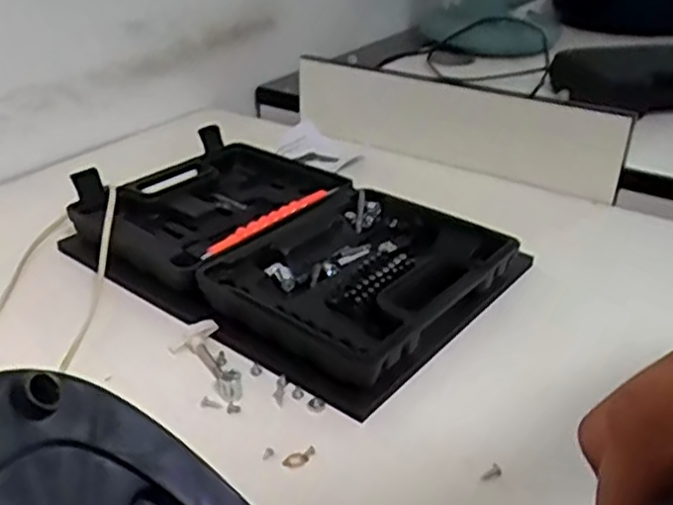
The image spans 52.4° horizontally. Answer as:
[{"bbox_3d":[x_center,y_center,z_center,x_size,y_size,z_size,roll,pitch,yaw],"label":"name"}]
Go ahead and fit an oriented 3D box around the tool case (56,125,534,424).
[{"bbox_3d":[-0.048,-0.013,0.597,0.361,0.043,0.237,23,37,31],"label":"tool case"}]

